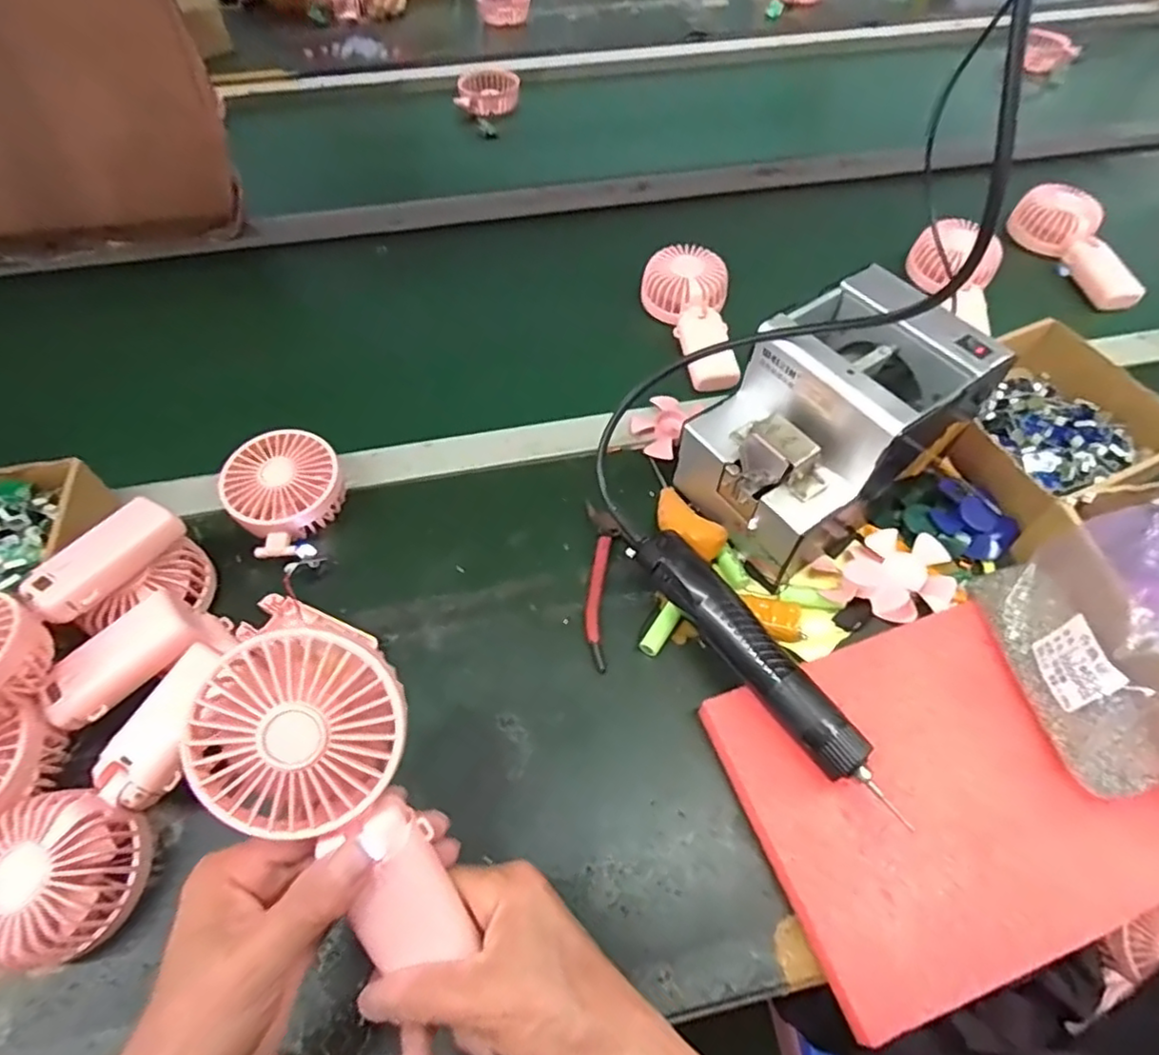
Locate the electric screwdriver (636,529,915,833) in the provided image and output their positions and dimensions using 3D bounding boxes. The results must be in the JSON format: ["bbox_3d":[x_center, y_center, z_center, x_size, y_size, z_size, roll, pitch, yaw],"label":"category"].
[{"bbox_3d":[0.120,0.092,0.429,0.039,0.043,0.235,-31,61,-19],"label":"electric screwdriver"}]

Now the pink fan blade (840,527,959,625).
[{"bbox_3d":[0.246,0.036,0.479,0.071,0.015,0.080,36,63,22],"label":"pink fan blade"}]

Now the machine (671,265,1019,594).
[{"bbox_3d":[0.185,-0.077,0.481,0.177,0.137,0.124,-30,61,-18],"label":"machine"}]

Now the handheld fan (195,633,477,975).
[{"bbox_3d":[-0.105,0.125,0.290,0.086,0.036,0.162,-30,101,-16],"label":"handheld fan"}]

